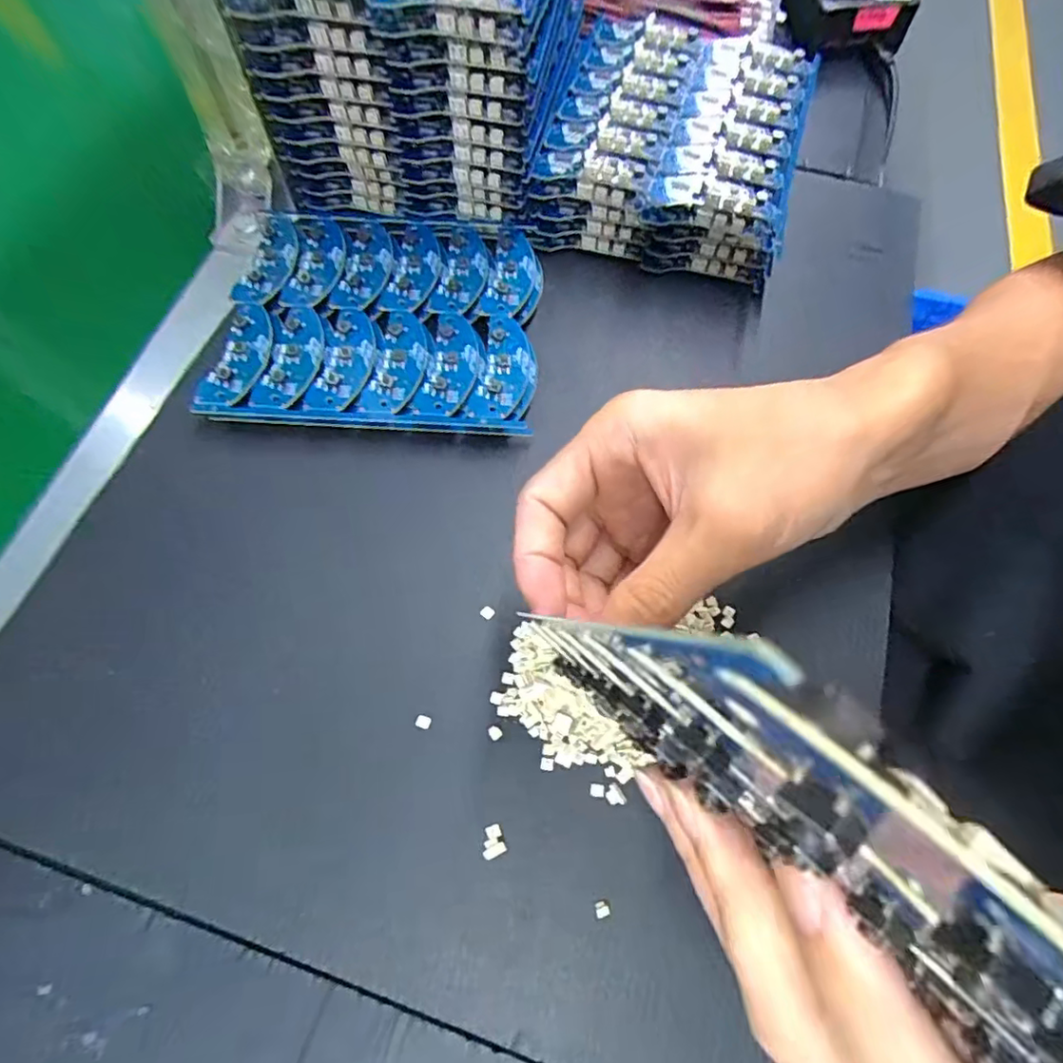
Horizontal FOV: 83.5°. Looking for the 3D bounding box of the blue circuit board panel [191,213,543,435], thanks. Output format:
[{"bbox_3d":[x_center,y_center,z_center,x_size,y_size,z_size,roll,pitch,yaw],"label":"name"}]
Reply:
[{"bbox_3d":[-0.078,-0.115,0.315,0.157,0.015,0.137,3,68,0],"label":"blue circuit board panel"}]

